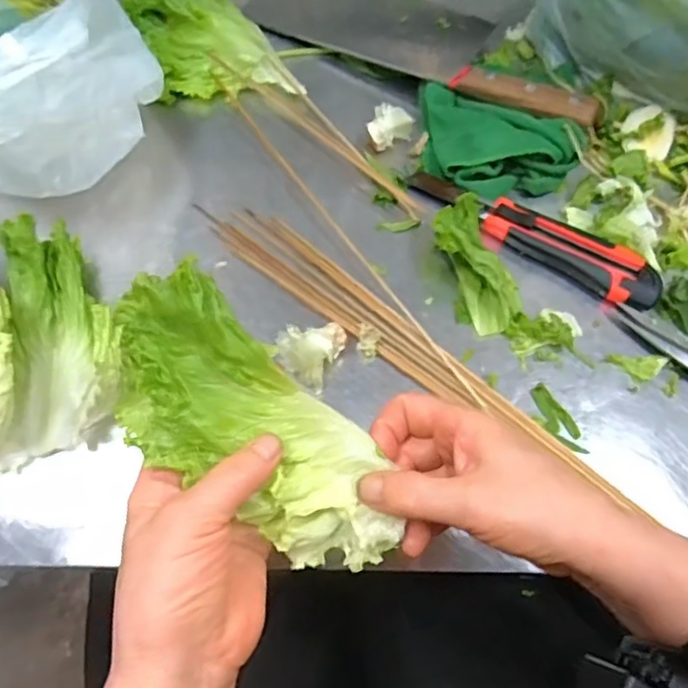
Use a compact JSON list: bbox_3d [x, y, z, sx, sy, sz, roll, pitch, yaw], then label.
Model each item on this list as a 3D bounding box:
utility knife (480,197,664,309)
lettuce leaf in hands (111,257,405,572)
[{"bbox_3d":[0.179,-0.074,0.477,0.142,0.015,0.038,31,67,11],"label":"utility knife"},{"bbox_3d":[-0.043,0.043,0.284,0.165,0.038,0.073,47,69,-8],"label":"lettuce leaf in hands"}]

